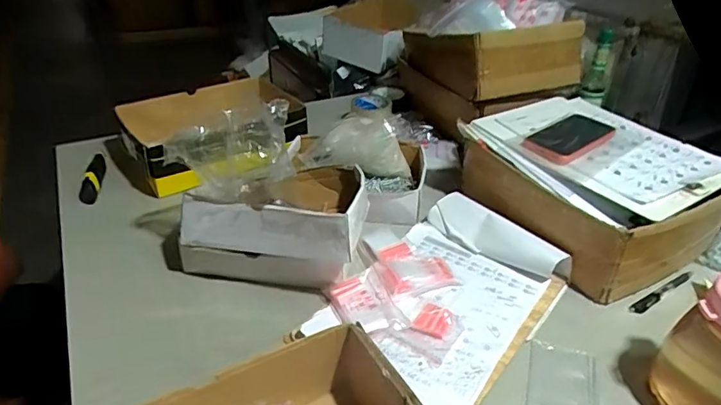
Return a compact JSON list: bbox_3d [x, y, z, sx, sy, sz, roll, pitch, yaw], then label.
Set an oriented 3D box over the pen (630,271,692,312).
[{"bbox_3d":[0.416,0.122,0.691,0.130,0.009,0.016,-18,37,-25],"label":"pen"}]

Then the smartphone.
[{"bbox_3d":[0.330,-0.104,0.781,0.180,0.015,0.081,-24,46,-35],"label":"smartphone"}]

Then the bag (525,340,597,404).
[{"bbox_3d":[0.222,0.206,0.553,0.073,0.007,0.120,11,35,16],"label":"bag"}]

